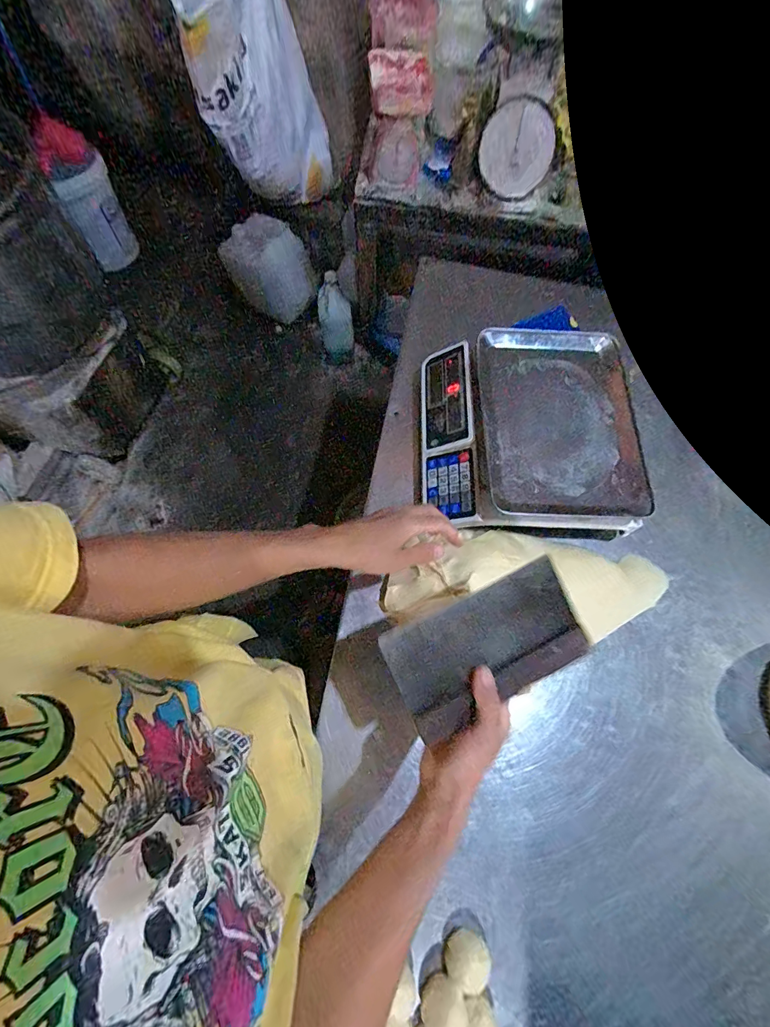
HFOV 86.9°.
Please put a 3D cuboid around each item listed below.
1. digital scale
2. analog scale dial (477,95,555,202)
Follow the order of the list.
[{"bbox_3d":[0.222,-0.133,0.633,0.320,0.096,0.312,2,70,-3],"label":"digital scale"},{"bbox_3d":[0.312,-0.861,0.966,0.166,0.180,0.022,9,28,3],"label":"analog scale dial"}]

